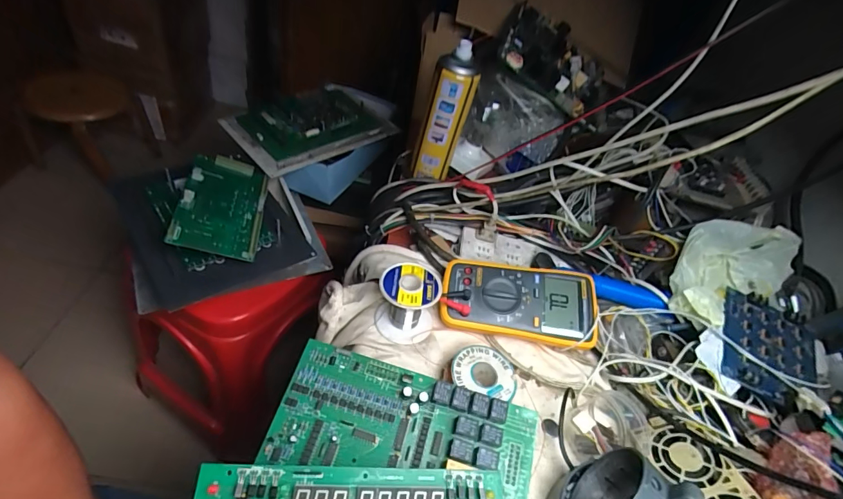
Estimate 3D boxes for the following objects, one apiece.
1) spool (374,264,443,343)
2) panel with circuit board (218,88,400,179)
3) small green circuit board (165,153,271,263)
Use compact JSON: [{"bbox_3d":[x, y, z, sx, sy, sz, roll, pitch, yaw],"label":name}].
[{"bbox_3d":[-0.016,0.056,0.462,0.064,0.064,0.062,9,46,-9],"label":"spool"},{"bbox_3d":[-0.235,-0.263,0.886,0.300,0.048,0.214,-26,55,-28],"label":"panel with circuit board"},{"bbox_3d":[-0.317,-0.073,0.672,0.118,0.014,0.202,14,50,-25],"label":"small green circuit board"}]

